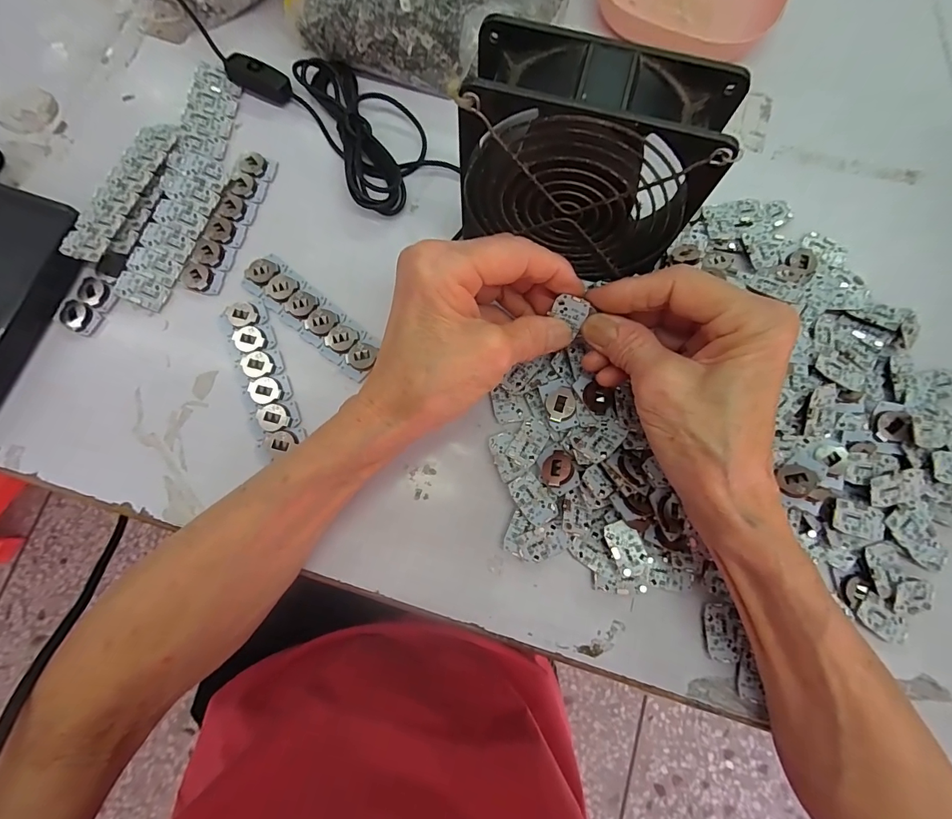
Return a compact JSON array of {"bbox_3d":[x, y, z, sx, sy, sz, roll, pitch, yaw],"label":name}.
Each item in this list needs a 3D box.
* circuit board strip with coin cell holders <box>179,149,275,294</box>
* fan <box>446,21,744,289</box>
[{"bbox_3d":[-0.167,-0.128,0.284,0.026,0.006,0.107,16,78,3],"label":"circuit board strip with coin cell holders"},{"bbox_3d":[0.053,-0.121,0.226,0.116,0.120,0.044,15,79,3],"label":"fan"}]

